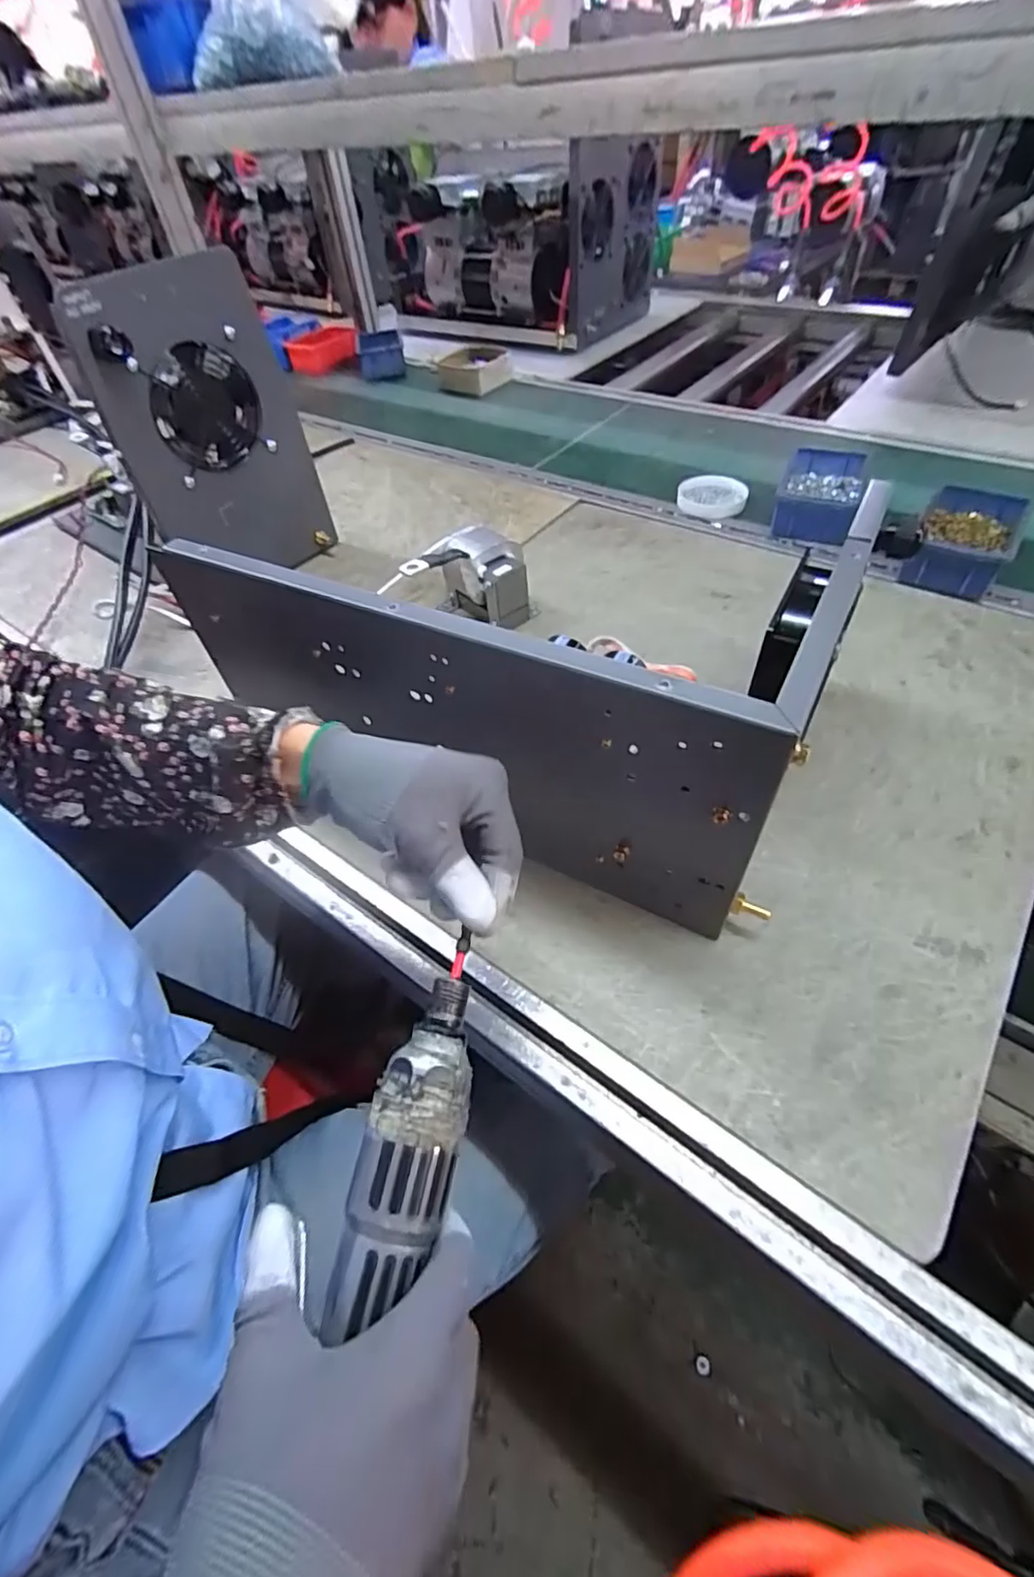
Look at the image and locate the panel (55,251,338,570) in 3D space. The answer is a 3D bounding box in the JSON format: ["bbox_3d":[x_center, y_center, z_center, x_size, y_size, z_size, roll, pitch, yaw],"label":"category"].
[{"bbox_3d":[-0.314,-0.367,0.636,0.183,0.276,0.049,-36,49,-26],"label":"panel"}]

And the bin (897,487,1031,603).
[{"bbox_3d":[0.486,-0.267,0.655,0.095,0.052,0.157,25,57,23],"label":"bin"}]

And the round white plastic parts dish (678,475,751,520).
[{"bbox_3d":[0.259,-0.386,0.800,0.087,0.021,0.085,-3,51,3],"label":"round white plastic parts dish"}]

